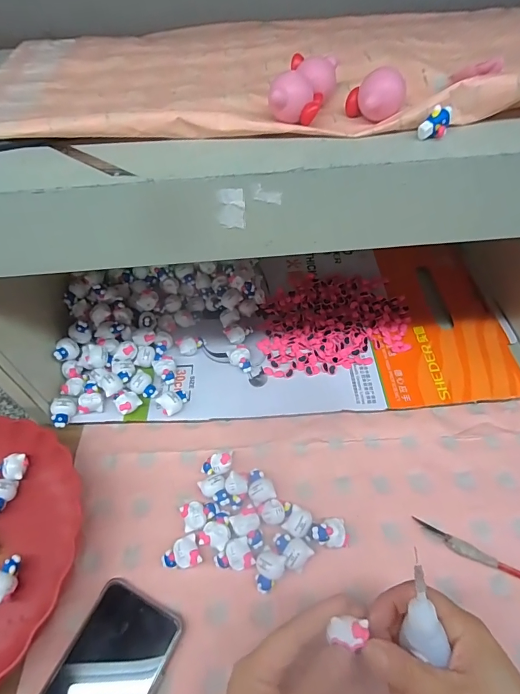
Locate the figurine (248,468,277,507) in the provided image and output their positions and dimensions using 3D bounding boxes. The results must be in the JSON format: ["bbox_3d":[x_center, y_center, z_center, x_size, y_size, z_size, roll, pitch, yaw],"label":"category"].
[{"bbox_3d":[0.000,0.140,0.384,0.025,0.019,0.033,-15,55,-8],"label":"figurine"}]

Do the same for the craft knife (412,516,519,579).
[{"bbox_3d":[0.199,0.189,0.345,0.120,0.005,0.015,23,59,18],"label":"craft knife"}]

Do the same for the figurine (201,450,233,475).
[{"bbox_3d":[-0.043,0.120,0.395,0.034,0.019,0.023,-20,56,-11],"label":"figurine"}]

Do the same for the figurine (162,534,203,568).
[{"bbox_3d":[-0.071,0.190,0.352,0.032,0.018,0.024,-18,56,-10],"label":"figurine"}]

